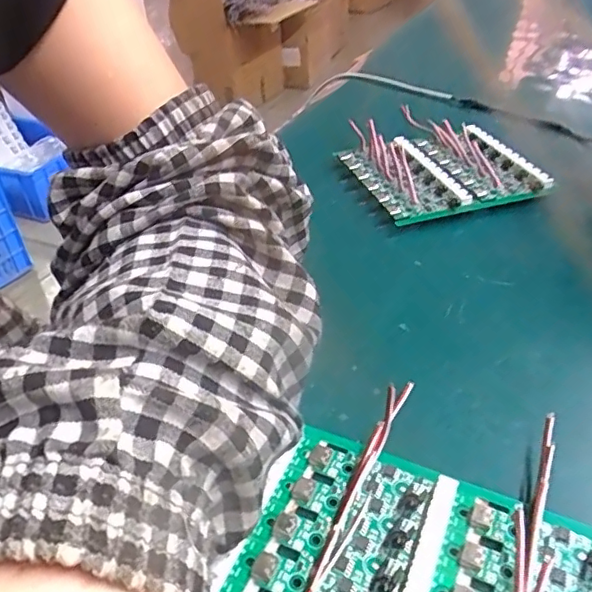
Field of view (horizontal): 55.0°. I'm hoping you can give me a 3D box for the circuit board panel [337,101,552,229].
[{"bbox_3d":[0.098,-0.098,0.420,0.116,0.032,0.134,-14,40,-14],"label":"circuit board panel"}]

